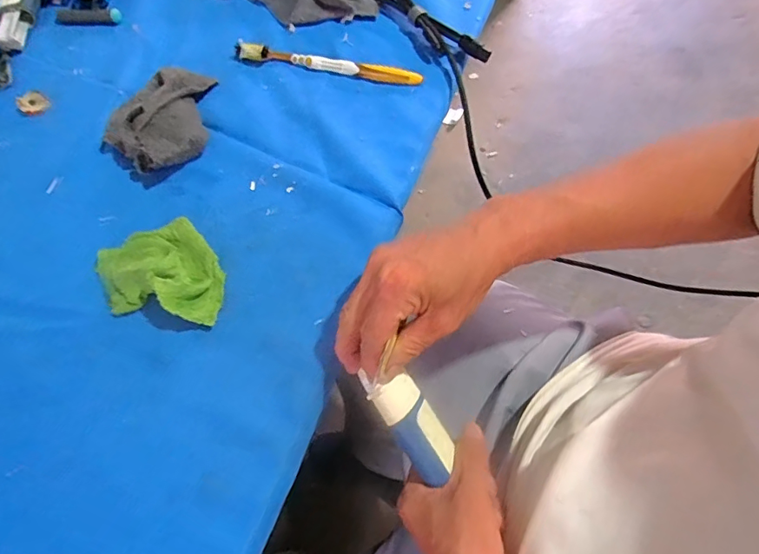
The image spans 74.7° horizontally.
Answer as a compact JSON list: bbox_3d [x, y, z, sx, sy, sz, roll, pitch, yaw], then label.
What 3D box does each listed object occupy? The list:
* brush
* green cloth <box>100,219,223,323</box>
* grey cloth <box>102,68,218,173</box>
[{"bbox_3d":[-0.050,-0.210,0.487,0.183,0.017,0.015,10,66,8],"label":"brush"},{"bbox_3d":[-0.176,-0.009,0.401,0.104,0.030,0.080,6,66,7],"label":"green cloth"},{"bbox_3d":[-0.200,-0.150,0.458,0.088,0.032,0.111,13,67,10],"label":"grey cloth"}]

